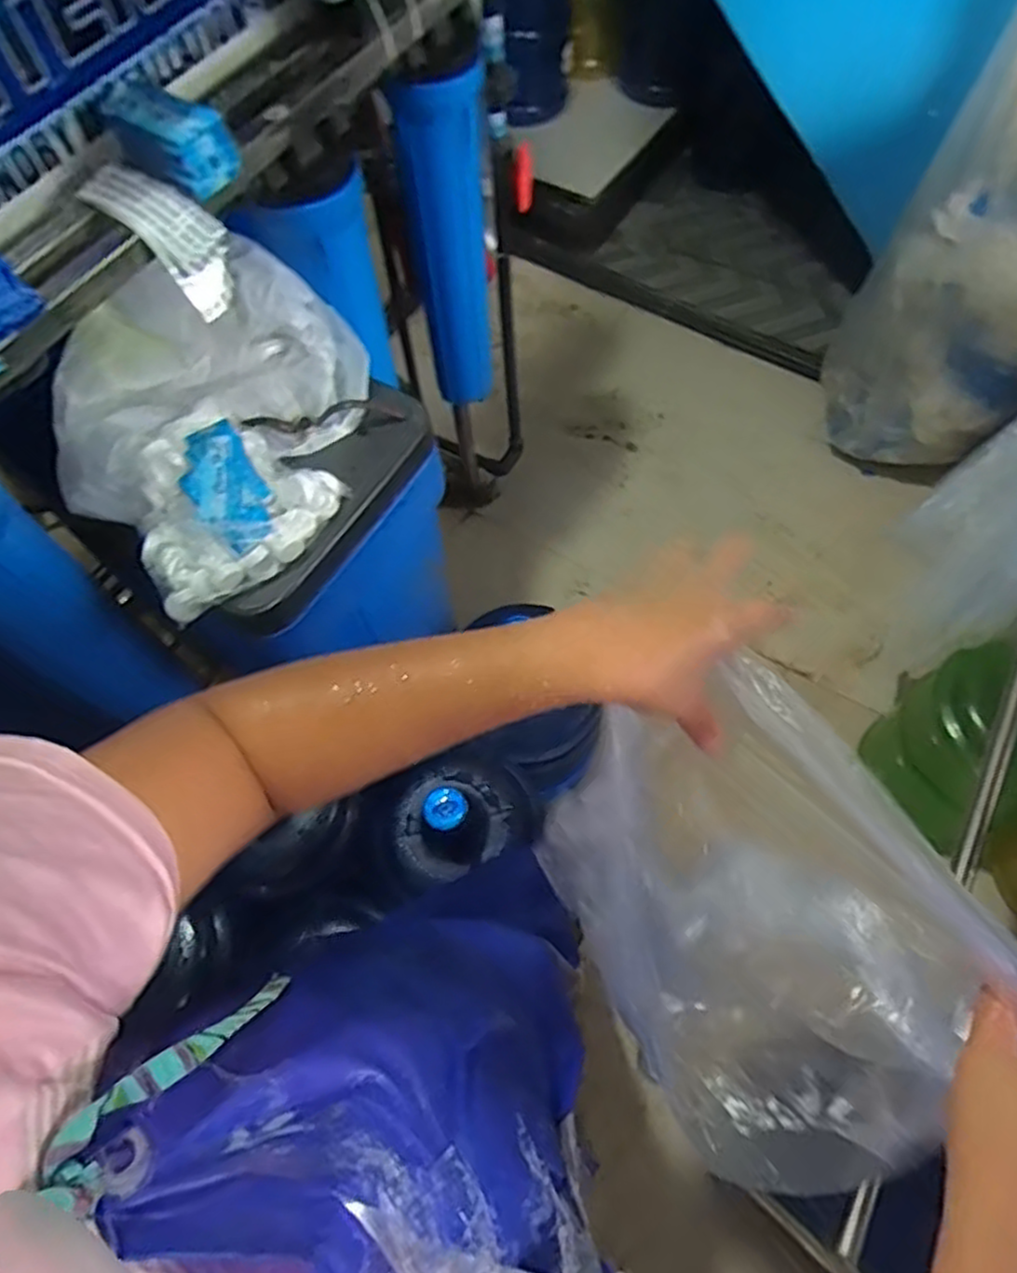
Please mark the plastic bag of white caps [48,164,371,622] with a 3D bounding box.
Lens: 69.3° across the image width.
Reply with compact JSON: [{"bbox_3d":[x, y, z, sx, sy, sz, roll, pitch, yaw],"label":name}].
[{"bbox_3d":[-0.305,-0.258,0.717,0.344,0.253,0.317,-33,67,-12],"label":"plastic bag of white caps"}]

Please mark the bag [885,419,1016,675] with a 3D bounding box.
[{"bbox_3d":[0.756,-0.162,1.172,0.167,0.365,0.475,21,67,13],"label":"bag"}]

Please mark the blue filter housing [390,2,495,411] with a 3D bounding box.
[{"bbox_3d":[-0.076,-0.573,1.083,0.121,0.533,0.135,-6,64,0],"label":"blue filter housing"}]

